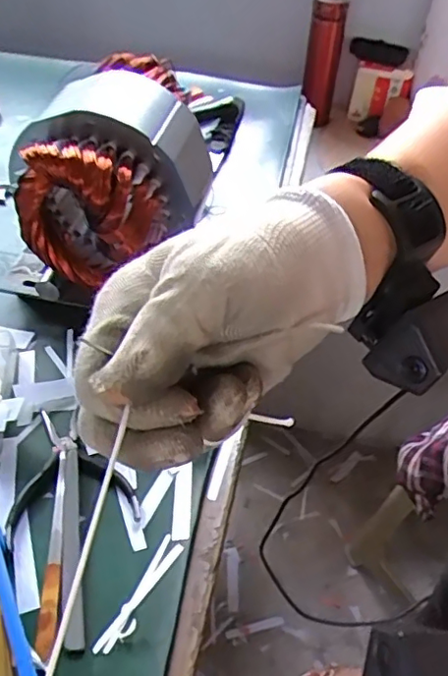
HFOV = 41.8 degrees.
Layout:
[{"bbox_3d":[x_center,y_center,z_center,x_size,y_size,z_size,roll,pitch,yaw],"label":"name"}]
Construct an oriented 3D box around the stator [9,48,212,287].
[{"bbox_3d":[-0.083,-0.136,0.477,0.128,0.119,0.177,7,46,2],"label":"stator"}]

